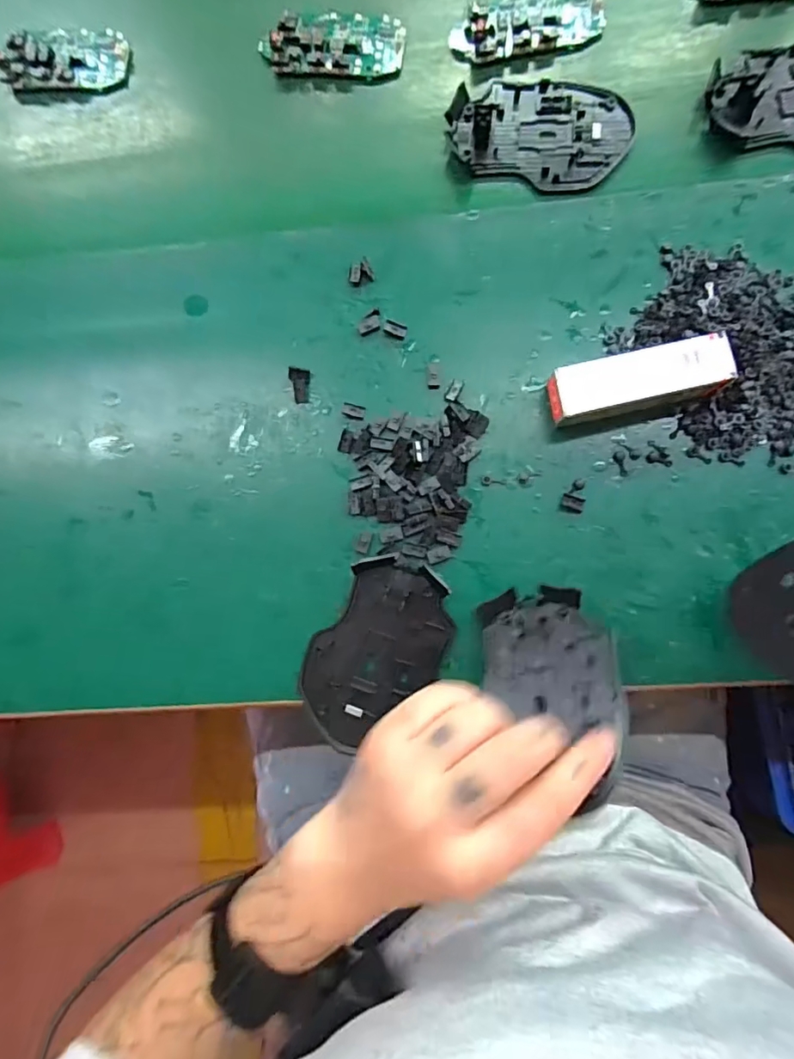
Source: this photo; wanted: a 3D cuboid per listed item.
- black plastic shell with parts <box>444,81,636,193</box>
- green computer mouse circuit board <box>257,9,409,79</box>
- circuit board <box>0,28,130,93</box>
[{"bbox_3d":[0.091,-0.256,0.341,0.113,0.011,0.070,7,84,5],"label":"black plastic shell with parts"},{"bbox_3d":[-0.043,-0.330,0.358,0.095,0.014,0.044,4,84,5],"label":"green computer mouse circuit board"},{"bbox_3d":[-0.235,-0.333,0.375,0.087,0.015,0.044,0,84,5],"label":"circuit board"}]

